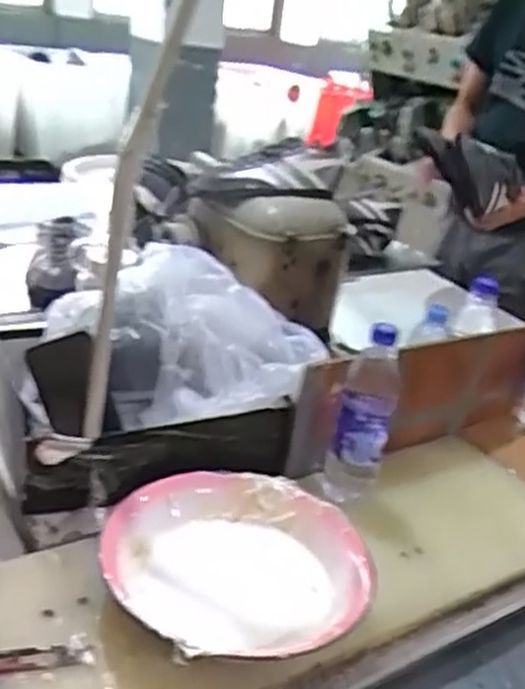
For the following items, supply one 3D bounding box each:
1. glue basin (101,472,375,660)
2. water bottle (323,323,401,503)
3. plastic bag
[{"bbox_3d":[-0.027,0.217,0.749,0.251,0.056,0.236,10,24,4],"label":"glue basin"},{"bbox_3d":[0.122,0.092,0.931,0.069,0.243,0.053,11,25,8],"label":"water bottle"},{"bbox_3d":[-0.098,0.007,0.948,0.339,0.165,0.174,6,25,-4],"label":"plastic bag"}]

